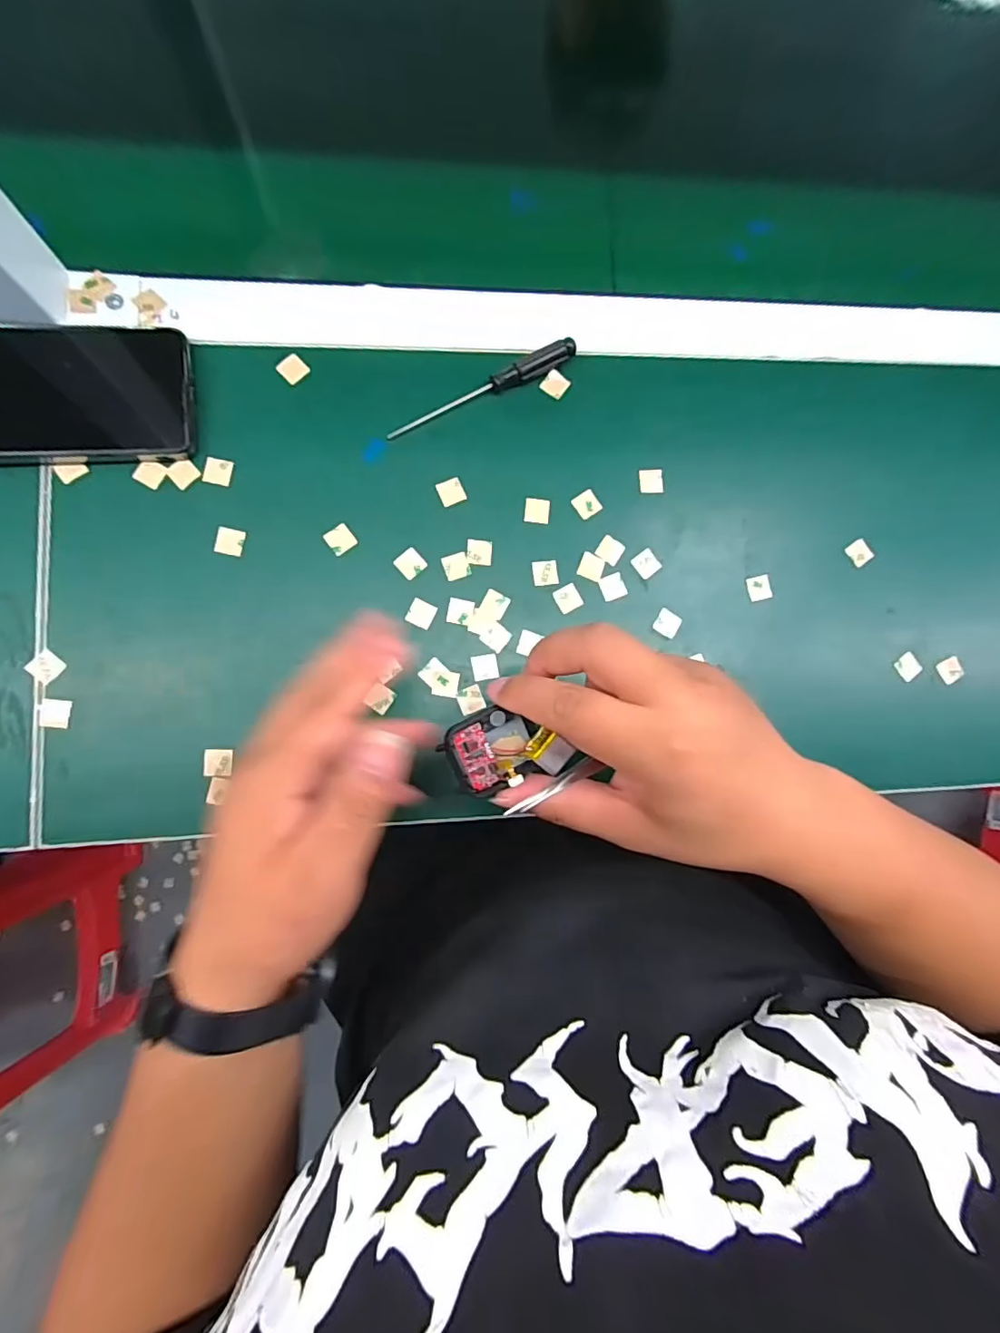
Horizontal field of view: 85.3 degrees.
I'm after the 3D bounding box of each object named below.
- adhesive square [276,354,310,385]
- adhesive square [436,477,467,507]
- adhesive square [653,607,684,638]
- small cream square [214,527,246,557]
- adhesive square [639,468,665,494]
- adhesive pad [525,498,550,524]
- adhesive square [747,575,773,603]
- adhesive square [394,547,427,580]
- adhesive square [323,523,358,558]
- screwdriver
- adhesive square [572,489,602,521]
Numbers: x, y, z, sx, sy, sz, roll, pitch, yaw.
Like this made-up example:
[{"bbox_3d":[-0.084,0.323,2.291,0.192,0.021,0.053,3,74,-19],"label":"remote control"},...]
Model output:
[{"bbox_3d":[-0.129,-0.186,0.339,0.015,0.004,0.016,45,81,1],"label":"adhesive square"},{"bbox_3d":[-0.031,-0.111,0.343,0.016,0.004,0.015,-24,86,-8],"label":"adhesive square"},{"bbox_3d":[0.109,-0.028,0.351,0.016,0.004,0.017,31,81,-2],"label":"adhesive square"},{"bbox_3d":[-0.162,-0.075,0.325,0.015,0.004,0.016,7,83,-5],"label":"small cream square"},{"bbox_3d":[0.100,-0.123,0.358,0.016,0.004,0.016,-3,84,-6],"label":"adhesive square"},{"bbox_3d":[0.024,-0.100,0.349,0.015,0.004,0.016,3,85,-6],"label":"adhesive pad"},{"bbox_3d":[0.173,-0.052,0.360,0.015,0.004,0.017,-10,85,-7],"label":"adhesive square"},{"bbox_3d":[-0.055,-0.064,0.336,0.016,0.004,0.016,-44,89,-9],"label":"adhesive square"},{"bbox_3d":[-0.098,-0.078,0.333,0.016,0.004,0.016,-40,89,-9],"label":"adhesive square"},{"bbox_3d":[-0.010,-0.177,0.345,0.131,0.014,0.011,-28,87,-8],"label":"screwdriver"},{"bbox_3d":[0.057,-0.105,0.351,0.016,0.004,0.017,-35,88,-9],"label":"adhesive square"}]

